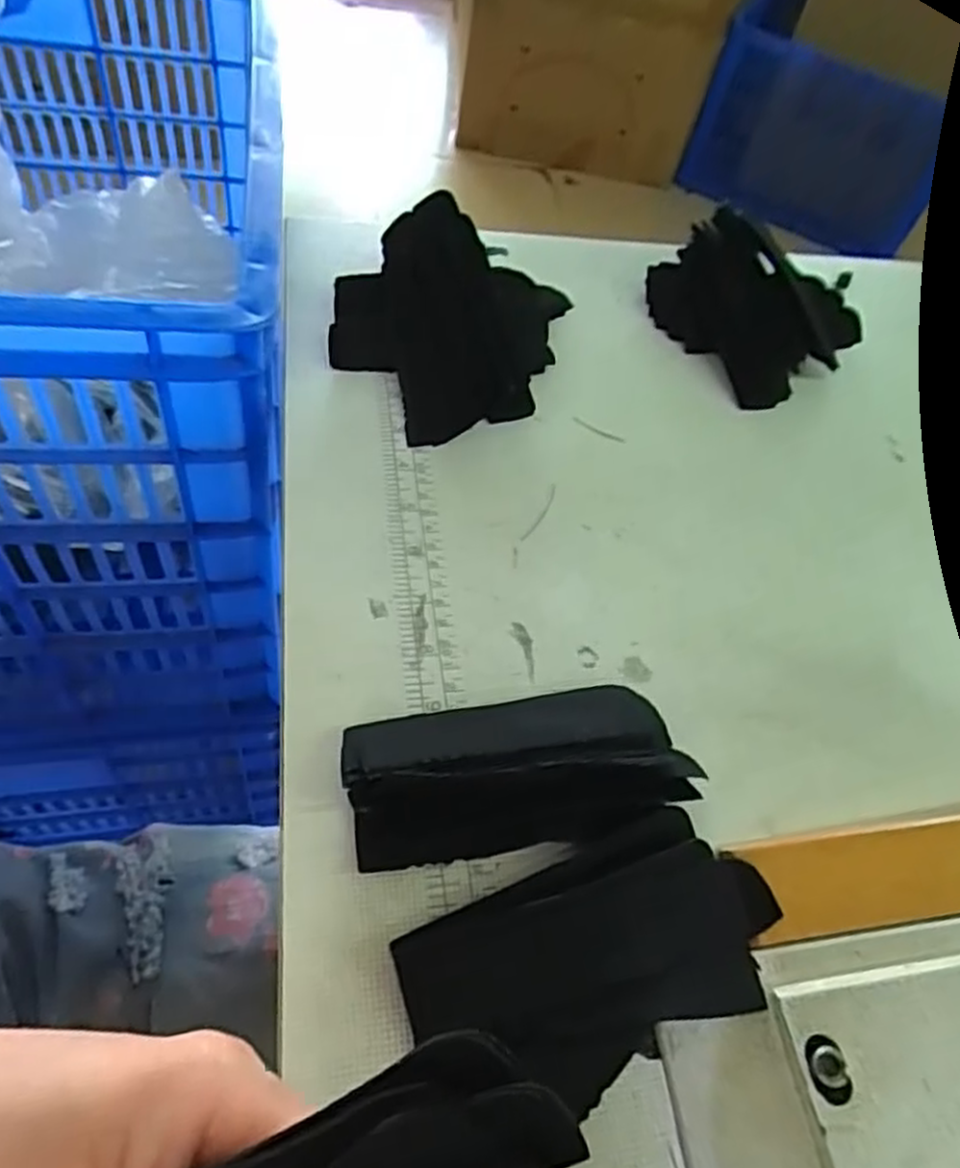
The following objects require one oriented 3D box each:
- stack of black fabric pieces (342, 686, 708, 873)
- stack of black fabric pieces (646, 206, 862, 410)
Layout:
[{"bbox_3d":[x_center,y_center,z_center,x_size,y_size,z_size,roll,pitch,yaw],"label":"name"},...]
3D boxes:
[{"bbox_3d":[0.014,0.063,0.271,0.117,0.026,0.054,-5,56,-15],"label":"stack of black fabric pieces"},{"bbox_3d":[0.172,-0.173,0.464,0.118,0.041,0.115,-26,63,-26],"label":"stack of black fabric pieces"}]

